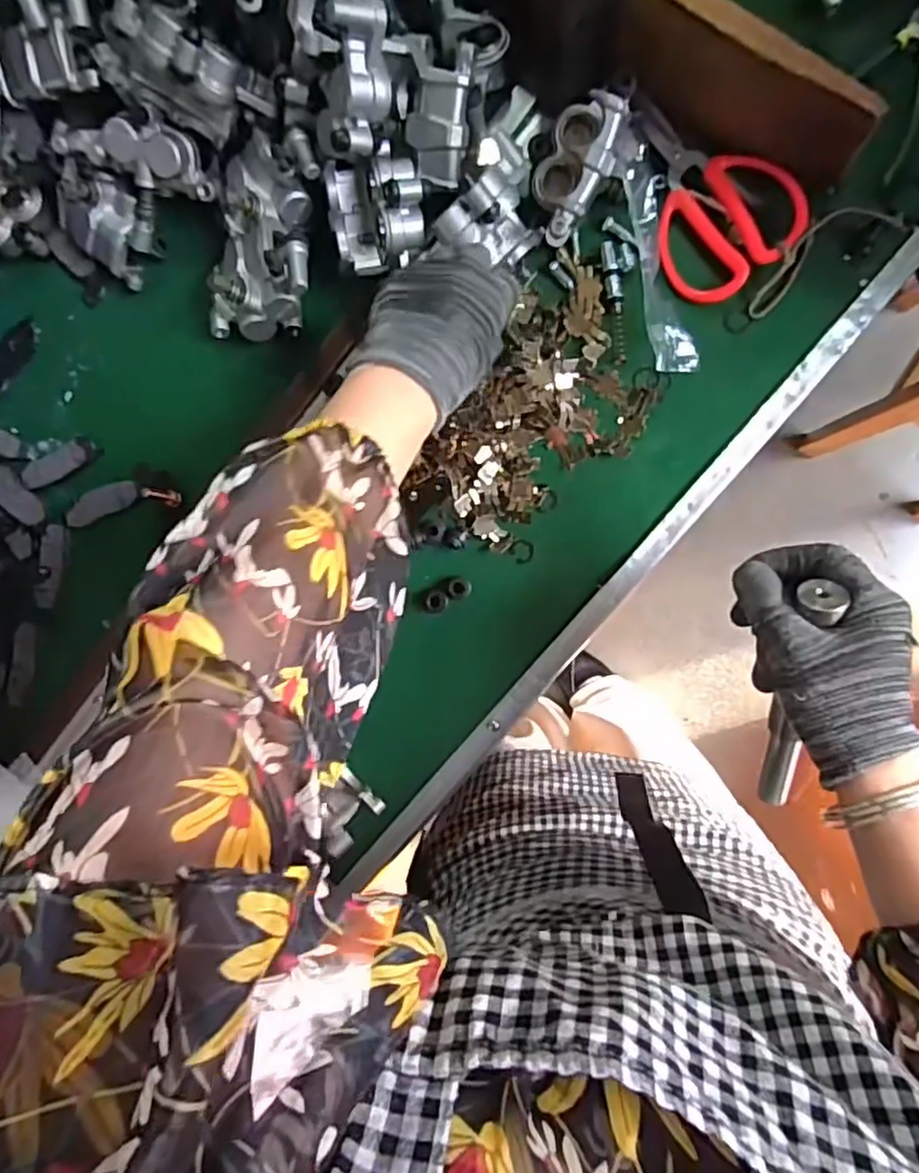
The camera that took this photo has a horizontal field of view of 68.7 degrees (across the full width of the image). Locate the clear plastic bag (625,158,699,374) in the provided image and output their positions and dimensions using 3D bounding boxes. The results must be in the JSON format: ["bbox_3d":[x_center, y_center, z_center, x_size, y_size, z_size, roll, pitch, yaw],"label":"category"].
[{"bbox_3d":[0.144,-0.229,0.484,0.032,0.013,0.152,-11,91,9],"label":"clear plastic bag"}]

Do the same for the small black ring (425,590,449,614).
[{"bbox_3d":[-0.018,0.012,0.521,0.018,0.004,0.018,0,93,9],"label":"small black ring"}]

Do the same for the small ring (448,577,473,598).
[{"bbox_3d":[0.000,0.001,0.517,0.017,0.007,0.016,-1,93,9],"label":"small ring"}]

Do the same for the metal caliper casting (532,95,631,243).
[{"bbox_3d":[0.079,-0.290,0.465,0.052,0.050,0.094,20,96,7],"label":"metal caliper casting"}]

